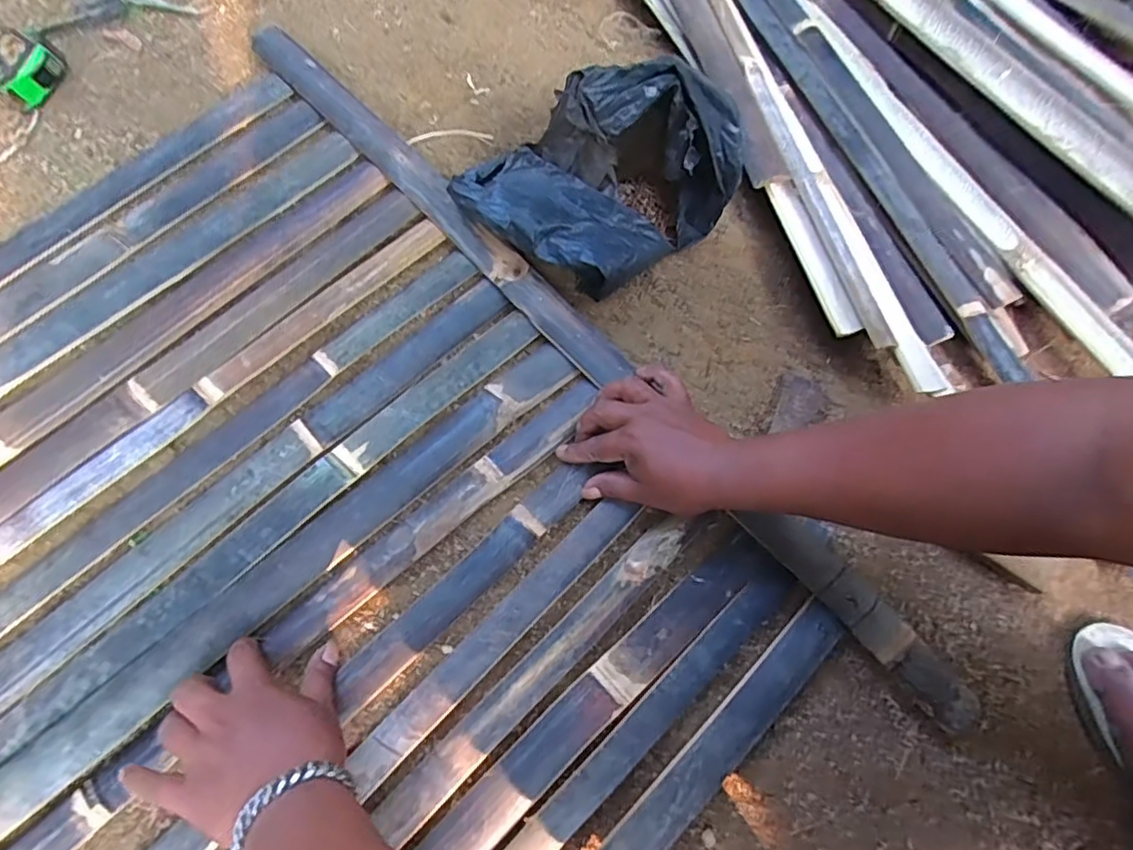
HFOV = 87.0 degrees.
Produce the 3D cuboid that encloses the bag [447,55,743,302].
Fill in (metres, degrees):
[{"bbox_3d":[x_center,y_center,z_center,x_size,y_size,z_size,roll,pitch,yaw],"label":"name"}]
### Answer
[{"bbox_3d":[0.024,-0.237,0.540,0.206,0.170,0.187,42,75,11],"label":"bag"}]

